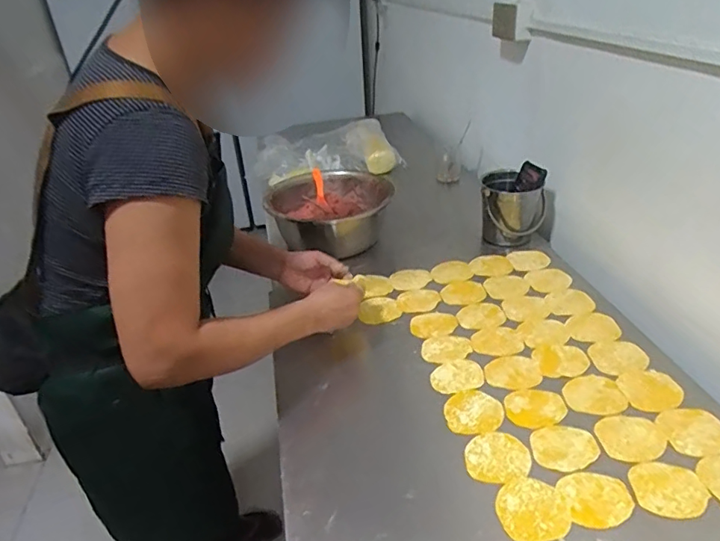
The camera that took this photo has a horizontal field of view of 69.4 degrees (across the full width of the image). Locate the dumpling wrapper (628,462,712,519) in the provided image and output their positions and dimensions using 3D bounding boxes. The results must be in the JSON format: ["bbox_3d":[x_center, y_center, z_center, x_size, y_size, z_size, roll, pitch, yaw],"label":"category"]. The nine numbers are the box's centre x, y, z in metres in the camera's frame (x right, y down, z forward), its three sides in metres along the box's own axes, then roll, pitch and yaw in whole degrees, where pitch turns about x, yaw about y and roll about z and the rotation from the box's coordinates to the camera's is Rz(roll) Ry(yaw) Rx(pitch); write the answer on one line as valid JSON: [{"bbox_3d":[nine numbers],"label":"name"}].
[{"bbox_3d":[0.367,0.259,0.619,0.081,0.004,0.072,-3,32,4],"label":"dumpling wrapper"}]

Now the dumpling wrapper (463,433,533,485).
[{"bbox_3d":[0.177,0.240,0.675,0.082,0.004,0.075,-4,32,2],"label":"dumpling wrapper"}]

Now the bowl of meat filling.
[{"bbox_3d":[-0.064,-0.137,1.199,0.269,0.132,0.224,-8,31,-6],"label":"bowl of meat filling"}]

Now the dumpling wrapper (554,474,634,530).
[{"bbox_3d":[0.280,0.268,0.614,0.078,0.004,0.069,-8,32,-4],"label":"dumpling wrapper"}]

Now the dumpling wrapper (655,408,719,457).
[{"bbox_3d":[0.442,0.210,0.686,0.079,0.007,0.072,-4,32,2],"label":"dumpling wrapper"}]

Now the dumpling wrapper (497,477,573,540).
[{"bbox_3d":[0.202,0.277,0.608,0.080,0.004,0.079,-4,32,2],"label":"dumpling wrapper"}]

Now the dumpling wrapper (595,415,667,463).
[{"bbox_3d":[0.356,0.220,0.688,0.083,0.004,0.073,-14,33,-13],"label":"dumpling wrapper"}]

